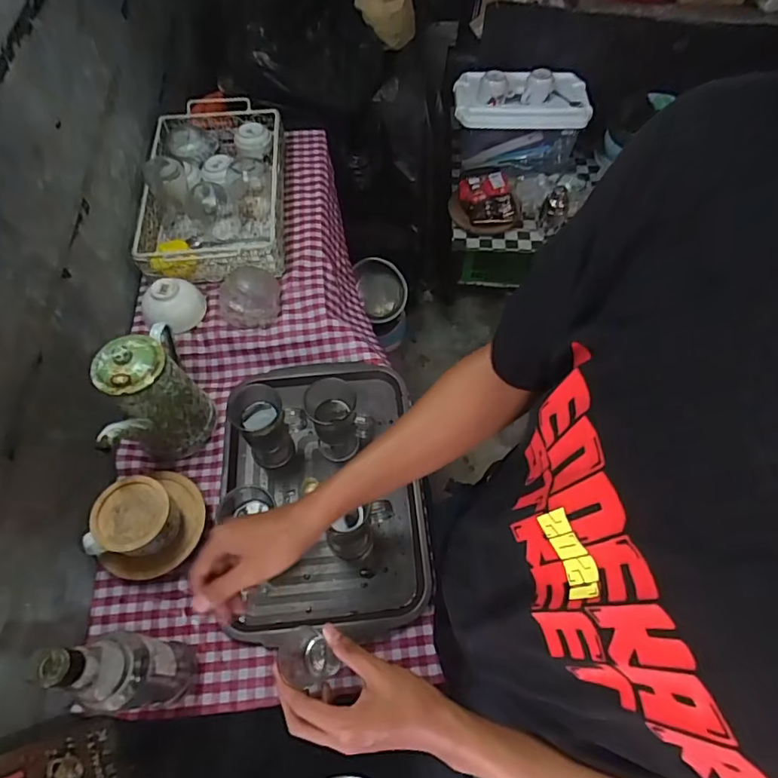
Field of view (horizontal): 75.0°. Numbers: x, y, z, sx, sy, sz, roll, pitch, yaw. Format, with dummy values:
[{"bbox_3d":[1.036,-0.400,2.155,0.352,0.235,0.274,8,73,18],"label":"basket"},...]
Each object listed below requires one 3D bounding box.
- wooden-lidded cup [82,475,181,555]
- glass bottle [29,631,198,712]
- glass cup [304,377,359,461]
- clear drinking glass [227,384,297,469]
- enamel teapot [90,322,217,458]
[{"bbox_3d":[-0.344,0.180,0.696,0.099,0.073,0.095,0,60,0],"label":"wooden-lidded cup"},{"bbox_3d":[-0.300,0.303,0.552,0.090,0.284,0.073,6,60,3],"label":"glass bottle"},{"bbox_3d":[-0.085,0.049,0.787,0.073,0.121,0.076,0,60,0],"label":"glass cup"},{"bbox_3d":[-0.189,0.065,0.776,0.069,0.154,0.068,-16,61,-9],"label":"clear drinking glass"},{"bbox_3d":[-0.345,0.016,0.759,0.099,0.215,0.197,-12,61,-6],"label":"enamel teapot"}]

